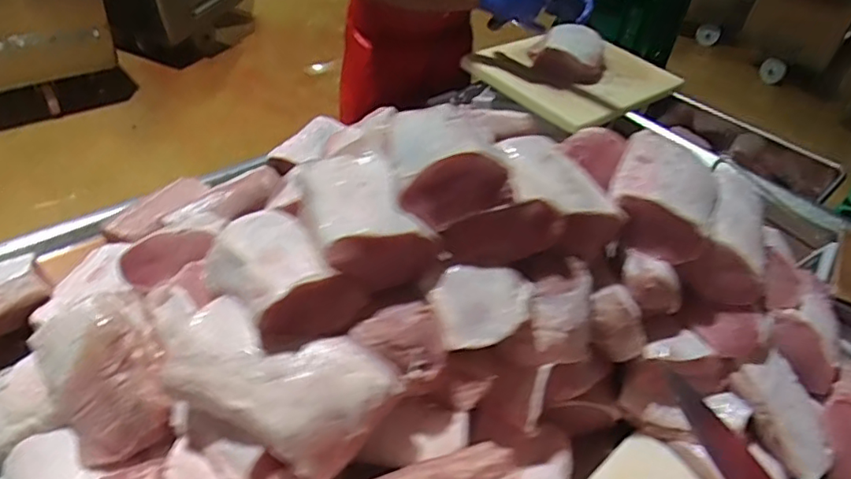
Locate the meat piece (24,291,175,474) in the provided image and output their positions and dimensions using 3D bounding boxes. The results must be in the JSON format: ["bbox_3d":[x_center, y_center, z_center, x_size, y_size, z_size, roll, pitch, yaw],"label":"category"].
[{"bbox_3d":[-0.334,0.146,0.604,0.115,0.092,0.160,-23,50,-30],"label":"meat piece"}]

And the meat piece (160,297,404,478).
[{"bbox_3d":[-0.134,0.131,0.527,0.205,0.069,0.104,22,43,15],"label":"meat piece"}]

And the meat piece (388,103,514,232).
[{"bbox_3d":[0.019,-0.094,0.595,0.116,0.065,0.170,-4,43,-13],"label":"meat piece"}]

